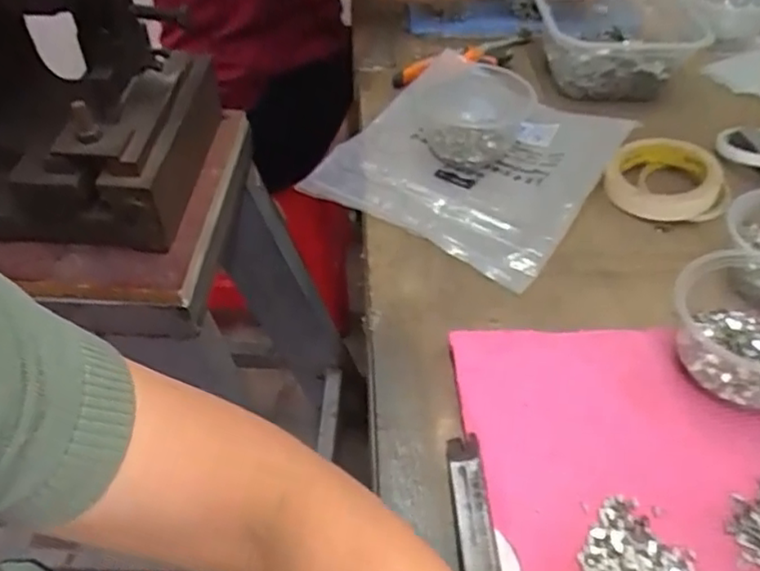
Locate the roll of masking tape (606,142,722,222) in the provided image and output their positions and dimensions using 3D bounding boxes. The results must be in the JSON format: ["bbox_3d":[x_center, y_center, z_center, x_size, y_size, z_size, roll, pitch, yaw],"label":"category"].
[{"bbox_3d":[0.271,-0.100,0.621,0.102,0.034,0.099,1,46,-1],"label":"roll of masking tape"}]

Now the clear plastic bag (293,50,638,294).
[{"bbox_3d":[0.090,-0.136,0.642,0.239,0.030,0.262,23,54,25],"label":"clear plastic bag"}]

